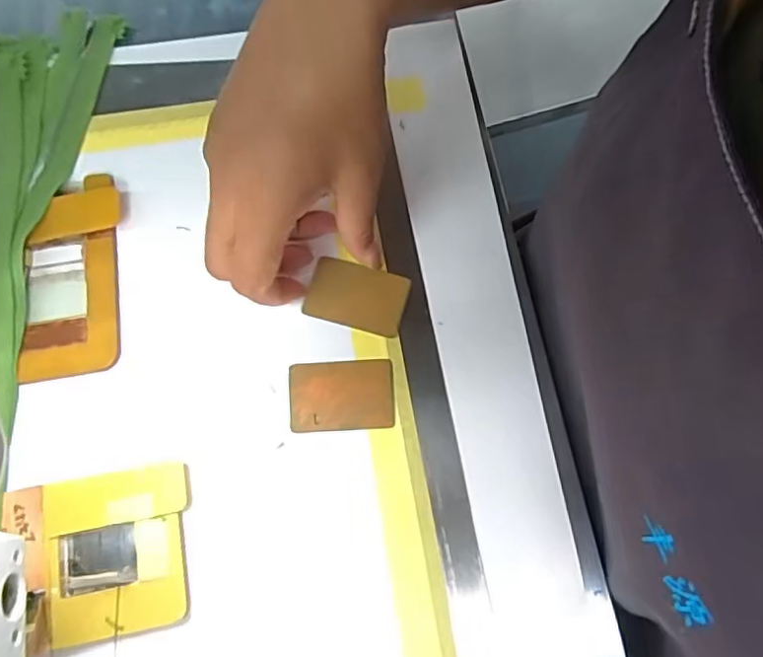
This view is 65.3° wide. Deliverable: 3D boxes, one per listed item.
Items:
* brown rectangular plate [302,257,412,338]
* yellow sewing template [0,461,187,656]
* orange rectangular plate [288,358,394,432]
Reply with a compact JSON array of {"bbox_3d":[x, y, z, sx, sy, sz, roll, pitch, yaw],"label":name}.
[{"bbox_3d":[-0.013,-0.018,0.317,0.051,0.004,0.035,16,72,3],"label":"brown rectangular plate"},{"bbox_3d":[-0.129,0.102,0.268,0.079,0.010,0.070,-9,72,-5],"label":"yellow sewing template"},{"bbox_3d":[-0.020,0.033,0.302,0.051,0.004,0.035,-3,72,-3],"label":"orange rectangular plate"}]

